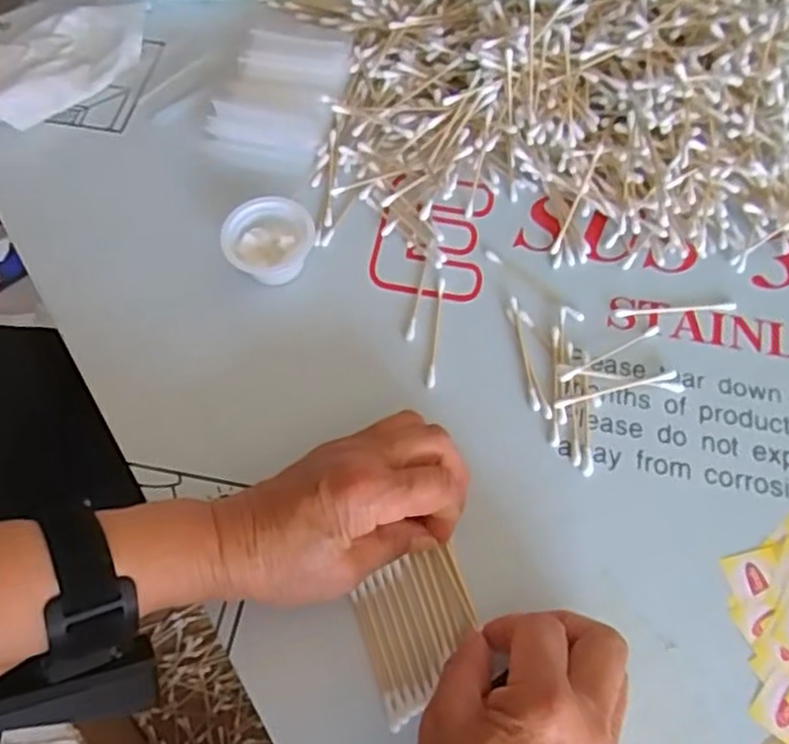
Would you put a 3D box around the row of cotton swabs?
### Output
[{"bbox_3d":[0.013,0.127,0.350,0.054,0.005,0.068,-17,66,-8],"label":"row of cotton swabs"}]

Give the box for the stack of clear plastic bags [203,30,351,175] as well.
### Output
[{"bbox_3d":[-0.078,-0.188,0.487,0.076,0.028,0.113,13,66,5],"label":"stack of clear plastic bags"}]

